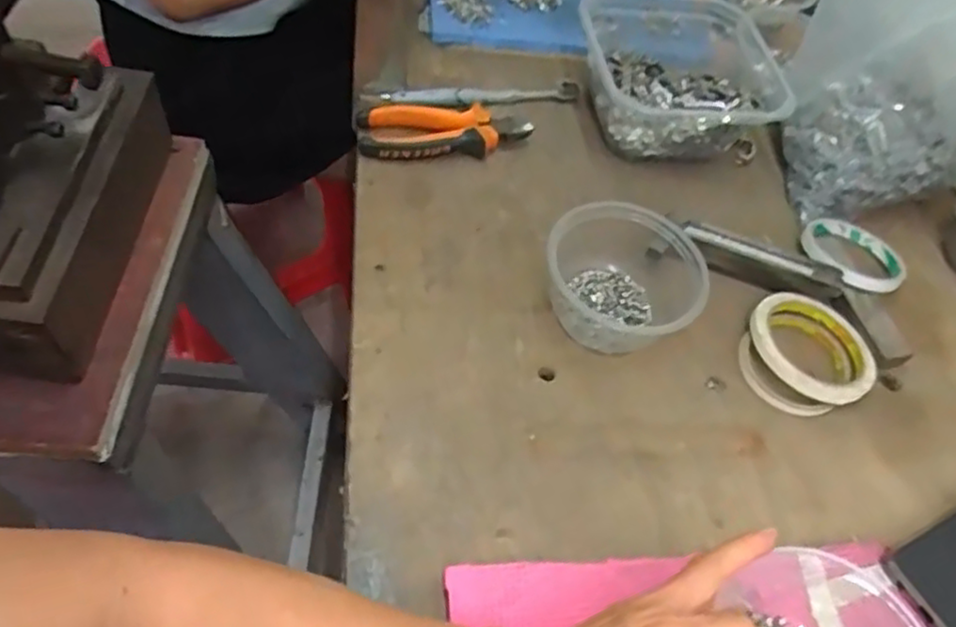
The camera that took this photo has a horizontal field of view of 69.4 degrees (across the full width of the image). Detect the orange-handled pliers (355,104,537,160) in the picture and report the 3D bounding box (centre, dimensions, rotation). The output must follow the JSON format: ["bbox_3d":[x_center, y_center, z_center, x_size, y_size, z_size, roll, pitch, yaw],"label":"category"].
[{"bbox_3d":[-0.027,-0.158,0.604,0.150,0.025,0.053,-1,57,-11],"label":"orange-handled pliers"}]

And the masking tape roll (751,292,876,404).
[{"bbox_3d":[0.261,0.023,0.531,0.087,0.017,0.096,-34,68,-28],"label":"masking tape roll"}]

